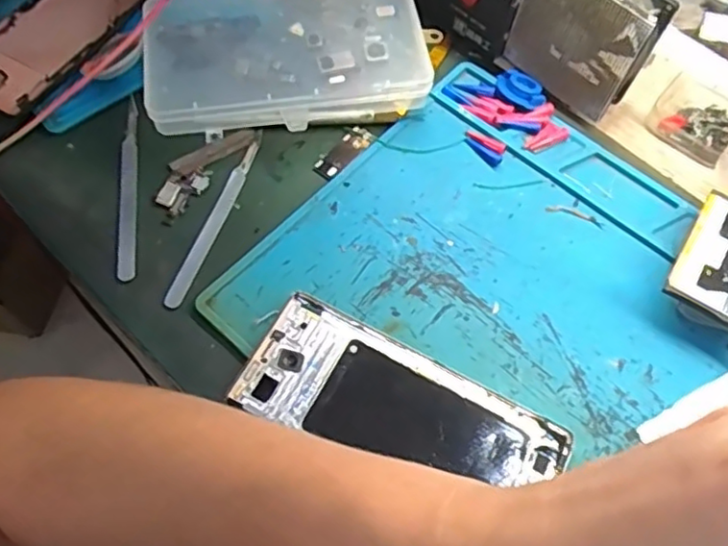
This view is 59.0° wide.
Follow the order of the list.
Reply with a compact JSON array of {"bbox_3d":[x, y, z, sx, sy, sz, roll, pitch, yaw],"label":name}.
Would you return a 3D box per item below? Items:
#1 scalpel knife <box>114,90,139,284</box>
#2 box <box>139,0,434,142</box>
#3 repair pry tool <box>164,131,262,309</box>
[{"bbox_3d":[-0.143,-0.054,0.388,0.011,0.006,0.126,-5,64,-6],"label":"scalpel knife"},{"bbox_3d":[-0.051,-0.142,0.414,0.171,0.034,0.110,-10,65,-9],"label":"box"},{"bbox_3d":[-0.085,-0.035,0.377,0.010,0.004,0.124,18,64,5],"label":"repair pry tool"}]

